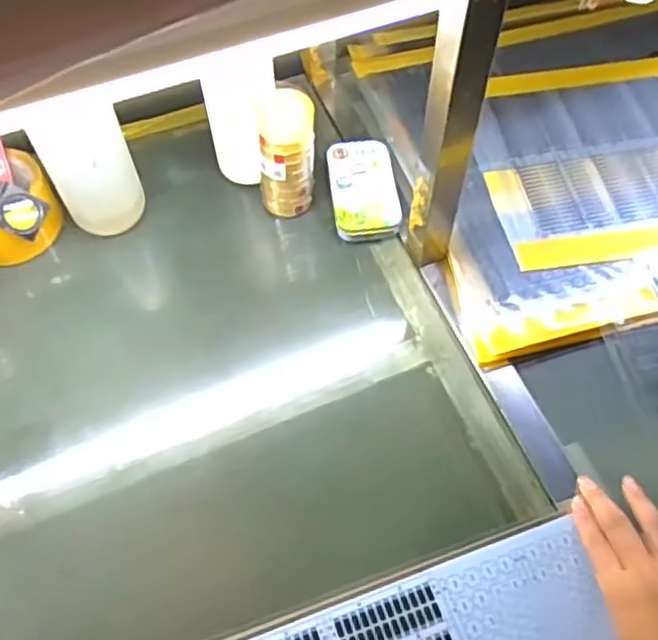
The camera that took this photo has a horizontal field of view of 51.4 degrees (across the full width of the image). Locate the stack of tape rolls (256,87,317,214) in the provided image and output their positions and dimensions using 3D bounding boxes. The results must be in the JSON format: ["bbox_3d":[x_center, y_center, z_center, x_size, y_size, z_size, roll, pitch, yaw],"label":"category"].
[{"bbox_3d":[-0.039,-0.148,0.652,0.050,0.138,0.052,2,62,0],"label":"stack of tape rolls"}]

